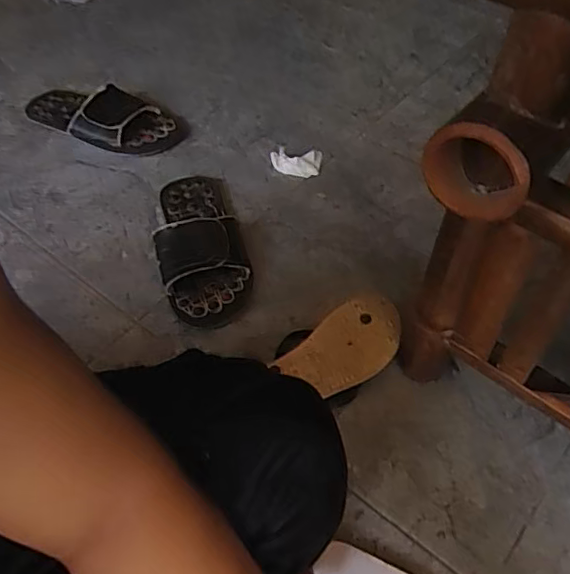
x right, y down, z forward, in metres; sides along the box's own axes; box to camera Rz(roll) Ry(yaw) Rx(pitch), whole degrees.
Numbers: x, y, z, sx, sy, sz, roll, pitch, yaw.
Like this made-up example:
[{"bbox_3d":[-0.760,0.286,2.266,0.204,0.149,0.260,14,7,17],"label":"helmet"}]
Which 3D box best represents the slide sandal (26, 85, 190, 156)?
[{"bbox_3d":[-0.306,-0.286,0.971,0.264,0.061,0.109,15,54,11],"label":"slide sandal"}]

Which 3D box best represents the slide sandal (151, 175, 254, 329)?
[{"bbox_3d":[-0.121,-0.068,0.810,0.118,0.062,0.273,-12,54,-10],"label":"slide sandal"}]

